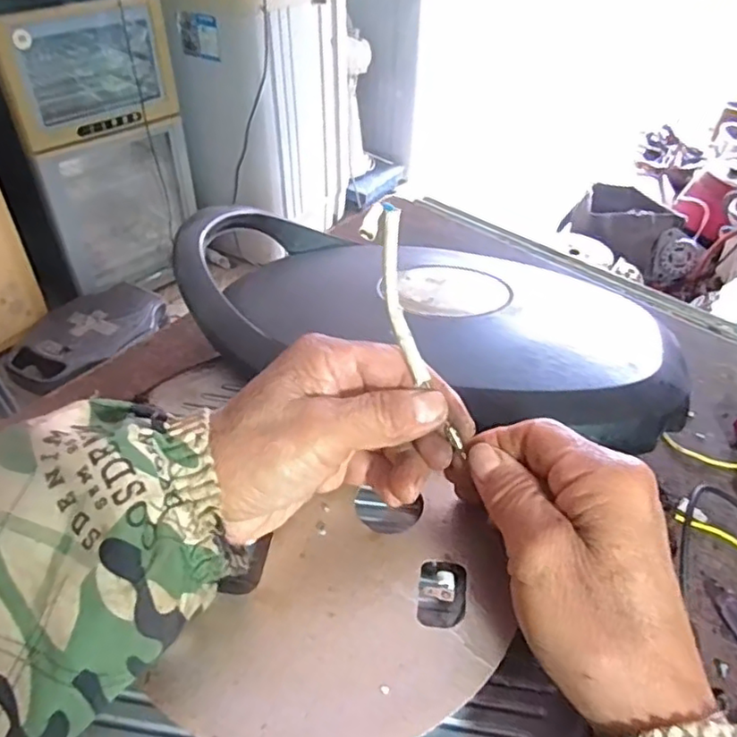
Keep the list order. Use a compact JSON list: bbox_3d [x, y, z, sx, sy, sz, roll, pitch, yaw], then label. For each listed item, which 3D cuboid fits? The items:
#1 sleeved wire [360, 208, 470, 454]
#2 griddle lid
[{"bbox_3d":[0.021,-0.015,0.277,0.013,0.117,0.013,-25,15,-26],"label":"sleeved wire"},{"bbox_3d":[0.028,-0.042,0.443,0.365,0.057,0.230,17,45,15],"label":"griddle lid"}]

